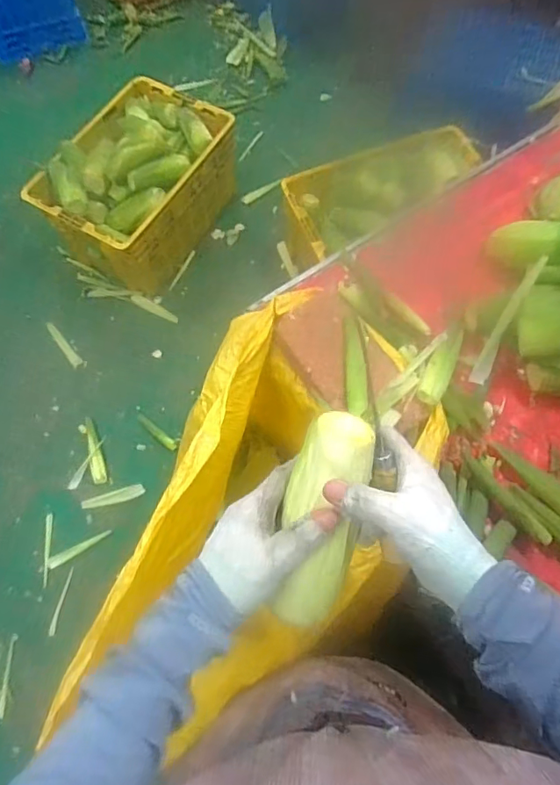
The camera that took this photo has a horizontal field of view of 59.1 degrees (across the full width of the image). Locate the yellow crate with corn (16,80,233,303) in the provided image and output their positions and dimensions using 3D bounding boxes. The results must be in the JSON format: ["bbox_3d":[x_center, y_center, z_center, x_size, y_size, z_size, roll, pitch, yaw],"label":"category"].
[{"bbox_3d":[-0.451,-0.675,1.558,0.397,0.387,0.570,32,72,13],"label":"yellow crate with corn"}]

